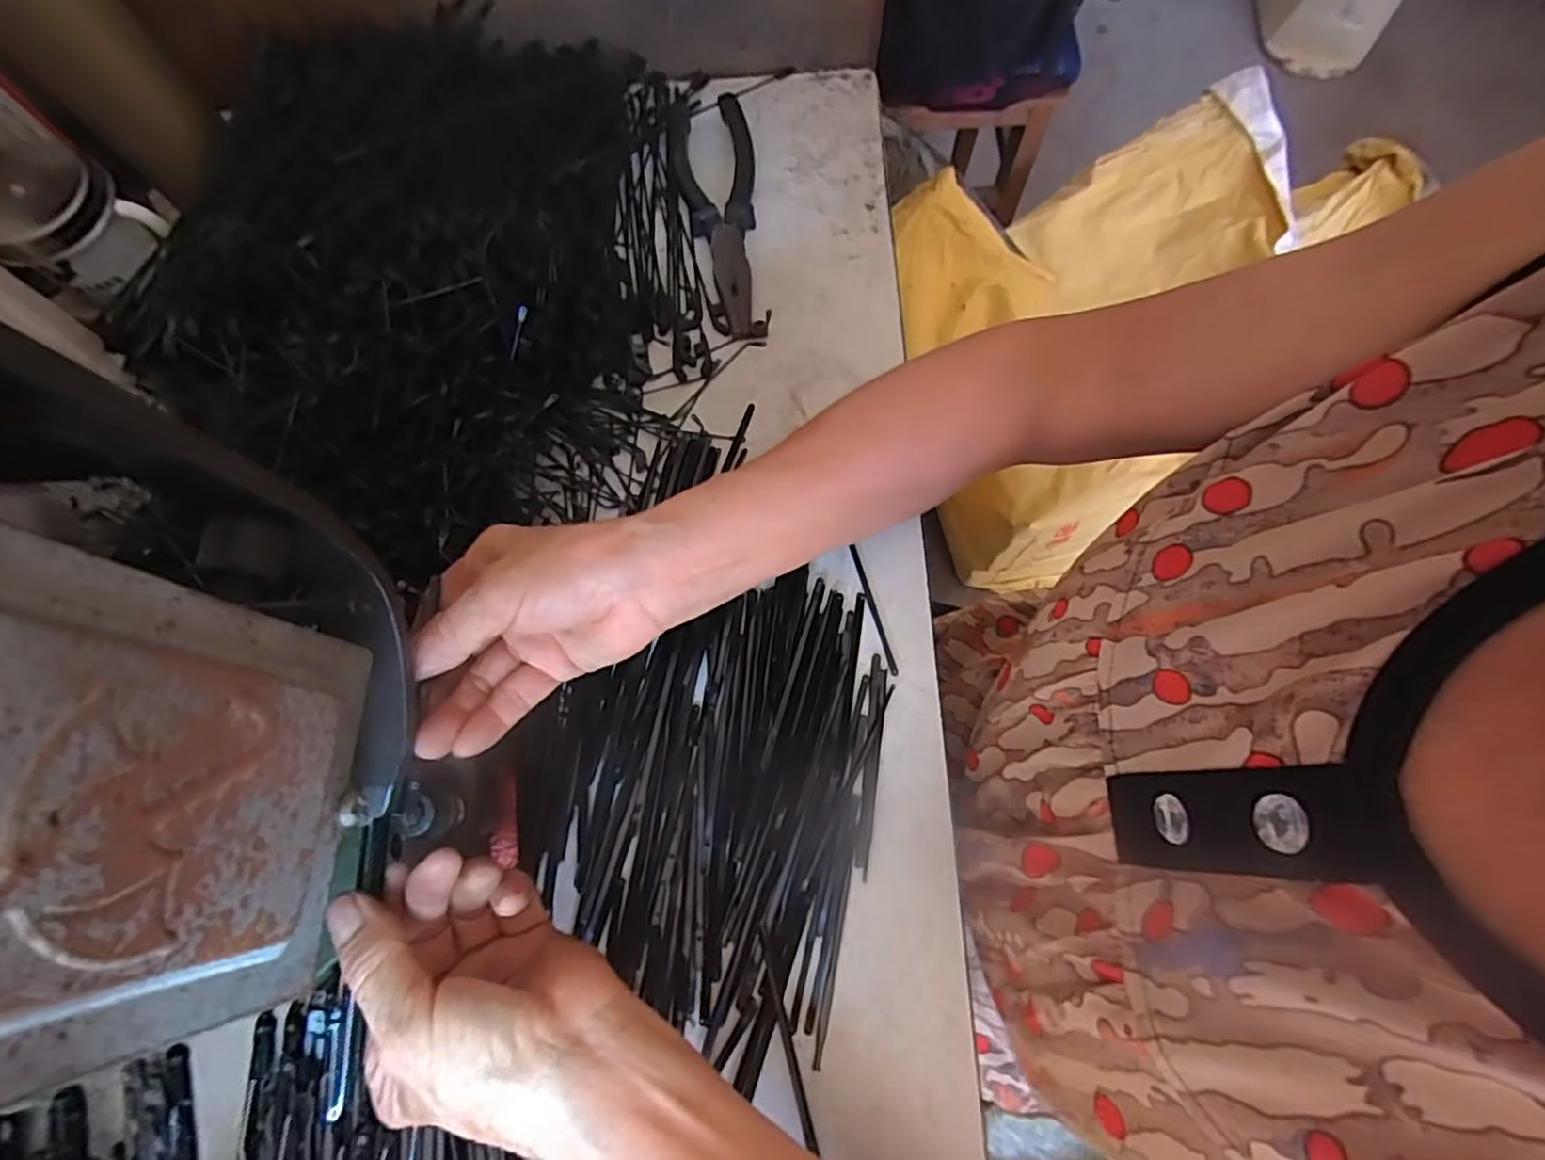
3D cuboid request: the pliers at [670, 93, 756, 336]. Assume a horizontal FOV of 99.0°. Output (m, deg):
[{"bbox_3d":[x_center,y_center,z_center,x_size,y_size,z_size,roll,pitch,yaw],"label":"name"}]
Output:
[{"bbox_3d":[-0.031,-0.235,0.422,0.051,0.018,0.174,-10,71,-2],"label":"pliers"}]

